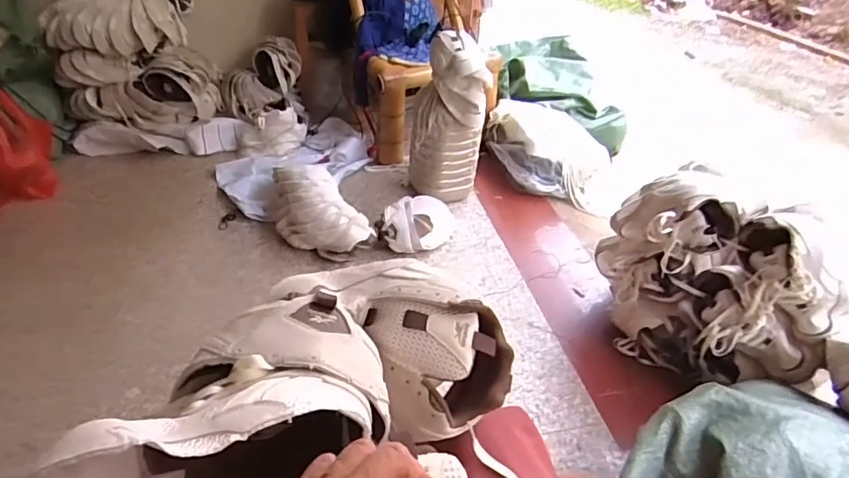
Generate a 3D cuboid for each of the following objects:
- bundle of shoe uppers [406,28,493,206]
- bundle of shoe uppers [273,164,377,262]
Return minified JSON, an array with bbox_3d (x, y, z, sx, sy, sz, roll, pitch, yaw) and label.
[{"bbox_3d":[0.065,-0.323,1.473,0.179,0.443,0.155,-9,39,-17],"label":"bundle of shoe uppers"},{"bbox_3d":[-0.291,-0.080,1.364,0.189,0.125,0.328,-20,43,-28],"label":"bundle of shoe uppers"}]

